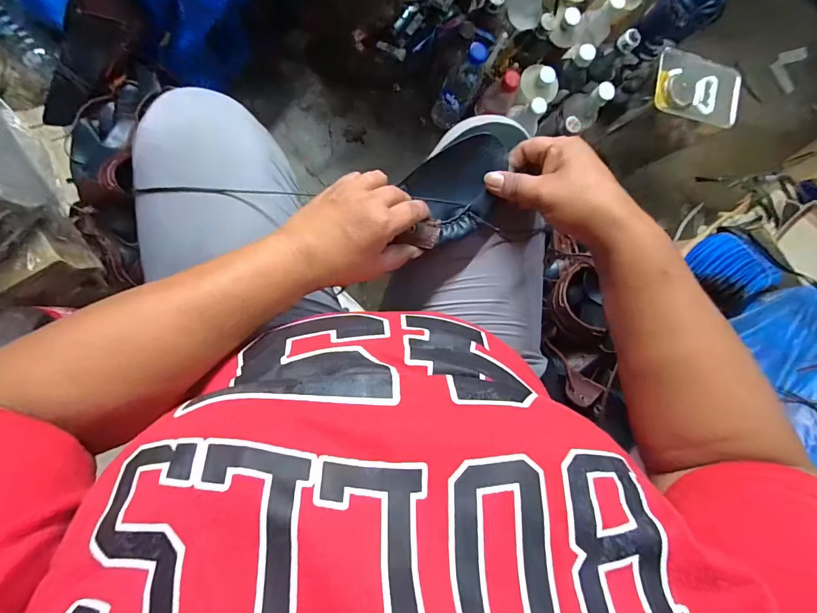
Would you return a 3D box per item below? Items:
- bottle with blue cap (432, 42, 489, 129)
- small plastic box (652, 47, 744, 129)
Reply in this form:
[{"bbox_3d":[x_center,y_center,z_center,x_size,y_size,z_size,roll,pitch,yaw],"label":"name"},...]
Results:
[{"bbox_3d":[0.094,-0.405,0.730,0.062,0.209,0.065,29,86,-7],"label":"bottle with blue cap"},{"bbox_3d":[0.497,-0.375,0.666,0.156,0.018,0.101,11,97,-8],"label":"small plastic box"}]

